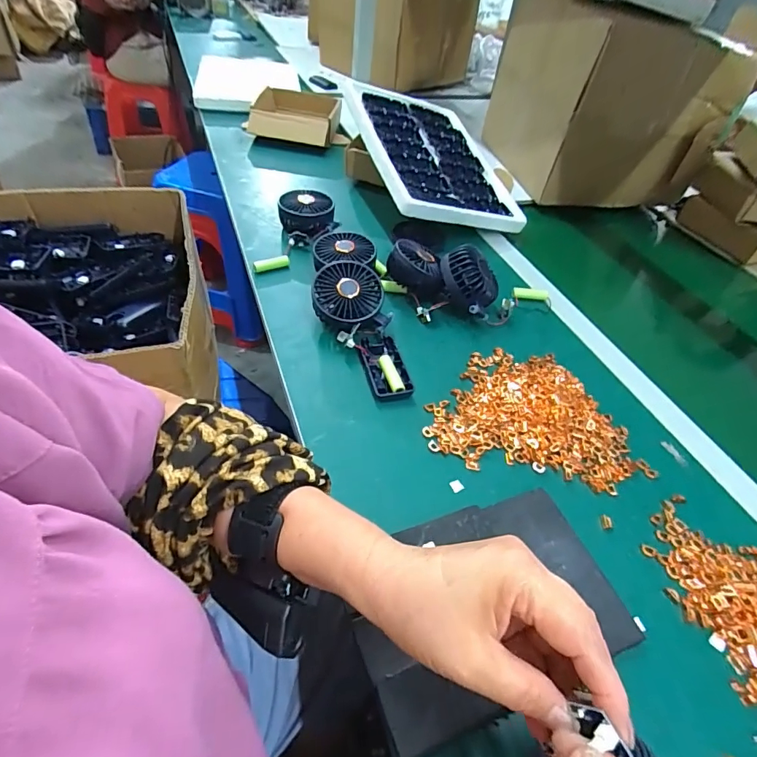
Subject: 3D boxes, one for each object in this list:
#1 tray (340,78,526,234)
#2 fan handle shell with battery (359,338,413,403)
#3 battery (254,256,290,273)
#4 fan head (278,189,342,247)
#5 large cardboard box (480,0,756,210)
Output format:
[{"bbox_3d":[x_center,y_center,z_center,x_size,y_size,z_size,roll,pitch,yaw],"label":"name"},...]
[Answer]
[{"bbox_3d":[0.098,-0.407,0.818,0.278,0.041,0.367,0,58,-27],"label":"tray"},{"bbox_3d":[0.007,-0.011,0.520,0.043,0.015,0.091,-7,48,-15],"label":"fan handle shell with battery"},{"bbox_3d":[-0.152,-0.163,0.640,0.052,0.018,0.014,-18,52,-24],"label":"battery"},{"bbox_3d":[-0.111,-0.255,0.707,0.087,0.047,0.101,-5,48,-13],"label":"fan head"},{"bbox_3d":[0.429,-0.556,0.905,0.318,0.285,0.413,-1,47,-10],"label":"large cardboard box"}]

